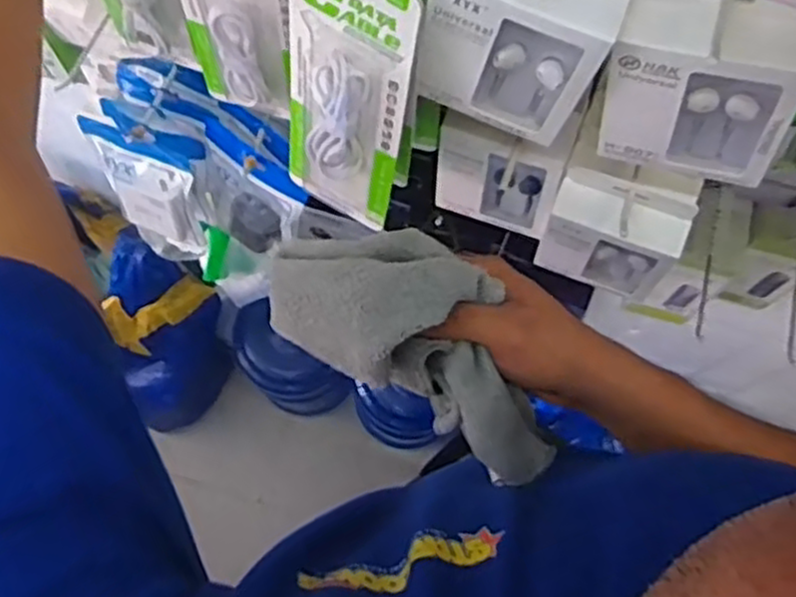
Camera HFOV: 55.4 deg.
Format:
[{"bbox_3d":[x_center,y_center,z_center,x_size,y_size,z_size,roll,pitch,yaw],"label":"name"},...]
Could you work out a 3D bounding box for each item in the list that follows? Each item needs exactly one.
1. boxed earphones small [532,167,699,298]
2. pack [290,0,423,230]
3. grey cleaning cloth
[{"bbox_3d":[0.154,-0.043,0.558,0.094,0.110,0.048,16,71,3],"label":"boxed earphones small"},{"bbox_3d":[-0.032,-0.112,0.451,0.080,0.189,0.020,30,59,8],"label":"pack"},{"bbox_3d":[0.015,0.030,0.443,0.187,0.101,0.088,45,74,-11],"label":"grey cleaning cloth"}]

